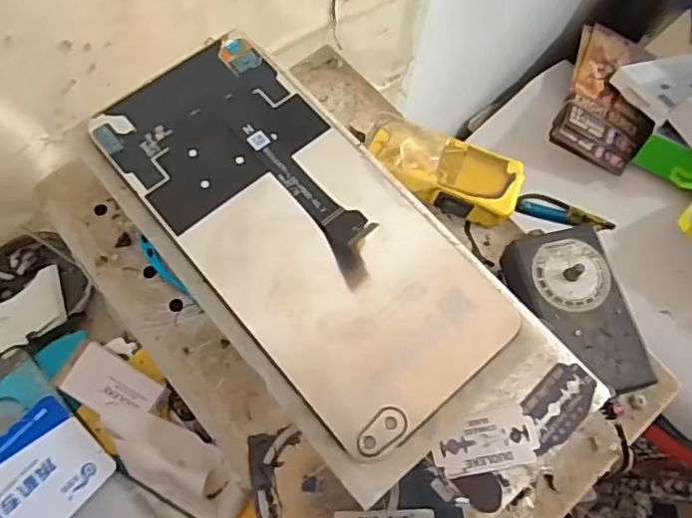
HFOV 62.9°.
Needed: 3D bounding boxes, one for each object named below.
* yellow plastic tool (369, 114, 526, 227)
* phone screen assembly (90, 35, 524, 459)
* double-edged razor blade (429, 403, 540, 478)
[{"bbox_3d":[0.057,-0.051,0.332,0.089,0.028,0.039,17,67,5],"label":"yellow plastic tool"},{"bbox_3d":[-0.017,-0.014,0.195,0.069,0.005,0.153,-37,73,-17],"label":"phone screen assembly"},{"bbox_3d":[0.055,0.071,0.221,0.042,0.004,0.022,-9,67,-7],"label":"double-edged razor blade"}]

